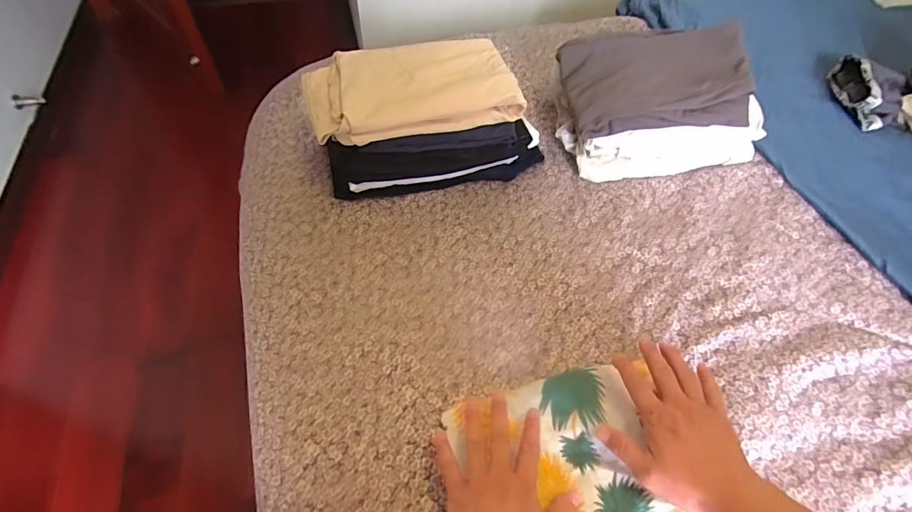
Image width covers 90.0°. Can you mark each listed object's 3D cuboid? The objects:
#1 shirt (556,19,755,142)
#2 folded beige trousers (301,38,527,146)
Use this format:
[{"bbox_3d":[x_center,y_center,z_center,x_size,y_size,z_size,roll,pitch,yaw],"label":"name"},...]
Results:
[{"bbox_3d":[0.284,-0.267,0.666,0.241,0.063,0.184,0,58,1],"label":"shirt"},{"bbox_3d":[-0.063,-0.236,0.625,0.280,0.044,0.168,-12,57,-11],"label":"folded beige trousers"}]

